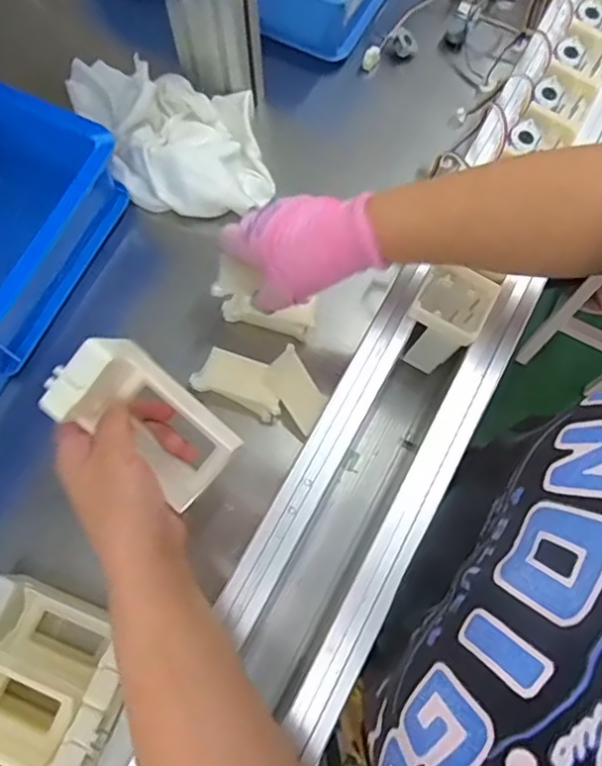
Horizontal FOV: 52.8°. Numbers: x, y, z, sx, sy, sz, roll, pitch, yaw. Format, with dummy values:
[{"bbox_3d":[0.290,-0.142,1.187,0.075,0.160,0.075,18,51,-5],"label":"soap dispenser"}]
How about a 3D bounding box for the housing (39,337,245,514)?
[{"bbox_3d":[-0.095,0.018,0.363,0.103,0.056,0.060,42,104,-9],"label":"housing"}]

